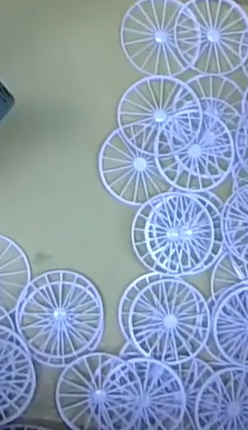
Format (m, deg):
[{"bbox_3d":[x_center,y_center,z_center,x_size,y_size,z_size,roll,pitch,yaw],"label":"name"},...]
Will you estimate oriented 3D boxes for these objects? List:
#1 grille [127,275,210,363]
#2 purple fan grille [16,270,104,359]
[{"bbox_3d":[0.028,0.064,0.365,0.049,0.007,0.049,0,90,-11],"label":"grille"},{"bbox_3d":[-0.038,0.059,0.356,0.049,0.004,0.049,-9,92,-11],"label":"purple fan grille"}]

